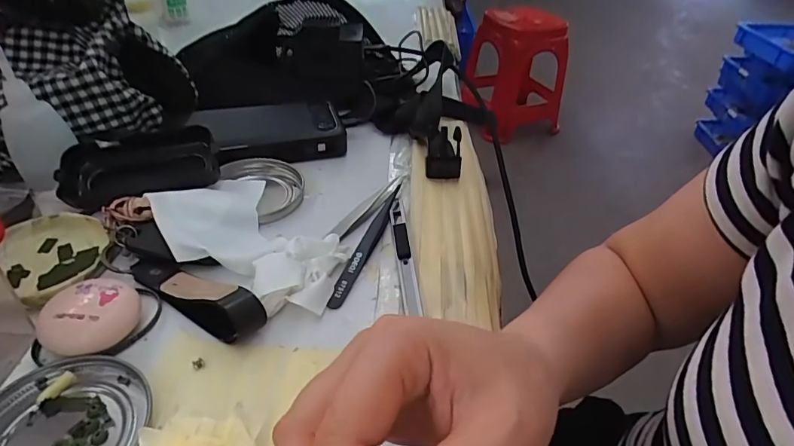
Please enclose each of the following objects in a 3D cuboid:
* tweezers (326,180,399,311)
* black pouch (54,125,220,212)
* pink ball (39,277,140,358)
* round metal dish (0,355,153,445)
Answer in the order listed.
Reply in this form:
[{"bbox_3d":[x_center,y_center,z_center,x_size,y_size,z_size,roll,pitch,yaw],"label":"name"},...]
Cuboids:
[{"bbox_3d":[-0.019,0.011,0.333,0.010,0.008,0.126,15,41,12],"label":"tweezers"},{"bbox_3d":[-0.197,-0.046,0.360,0.108,0.031,0.047,-11,42,-19],"label":"black pouch"},{"bbox_3d":[-0.169,0.053,0.258,0.043,0.023,0.041,3,40,-3],"label":"pink ball"},{"bbox_3d":[-0.160,0.098,0.217,0.076,0.008,0.074,3,40,-3],"label":"round metal dish"}]

